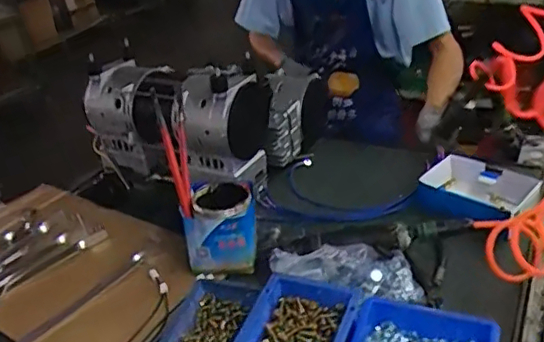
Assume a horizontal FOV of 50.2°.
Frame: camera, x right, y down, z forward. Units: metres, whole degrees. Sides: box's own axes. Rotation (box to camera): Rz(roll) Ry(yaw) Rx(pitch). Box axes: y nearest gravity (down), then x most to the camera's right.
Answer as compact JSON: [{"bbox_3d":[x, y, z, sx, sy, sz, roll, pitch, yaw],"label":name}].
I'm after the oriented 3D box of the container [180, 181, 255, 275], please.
[{"bbox_3d":[-0.076,0.082,0.850,0.103,0.103,0.104,-6,30,-3],"label":"container"}]

